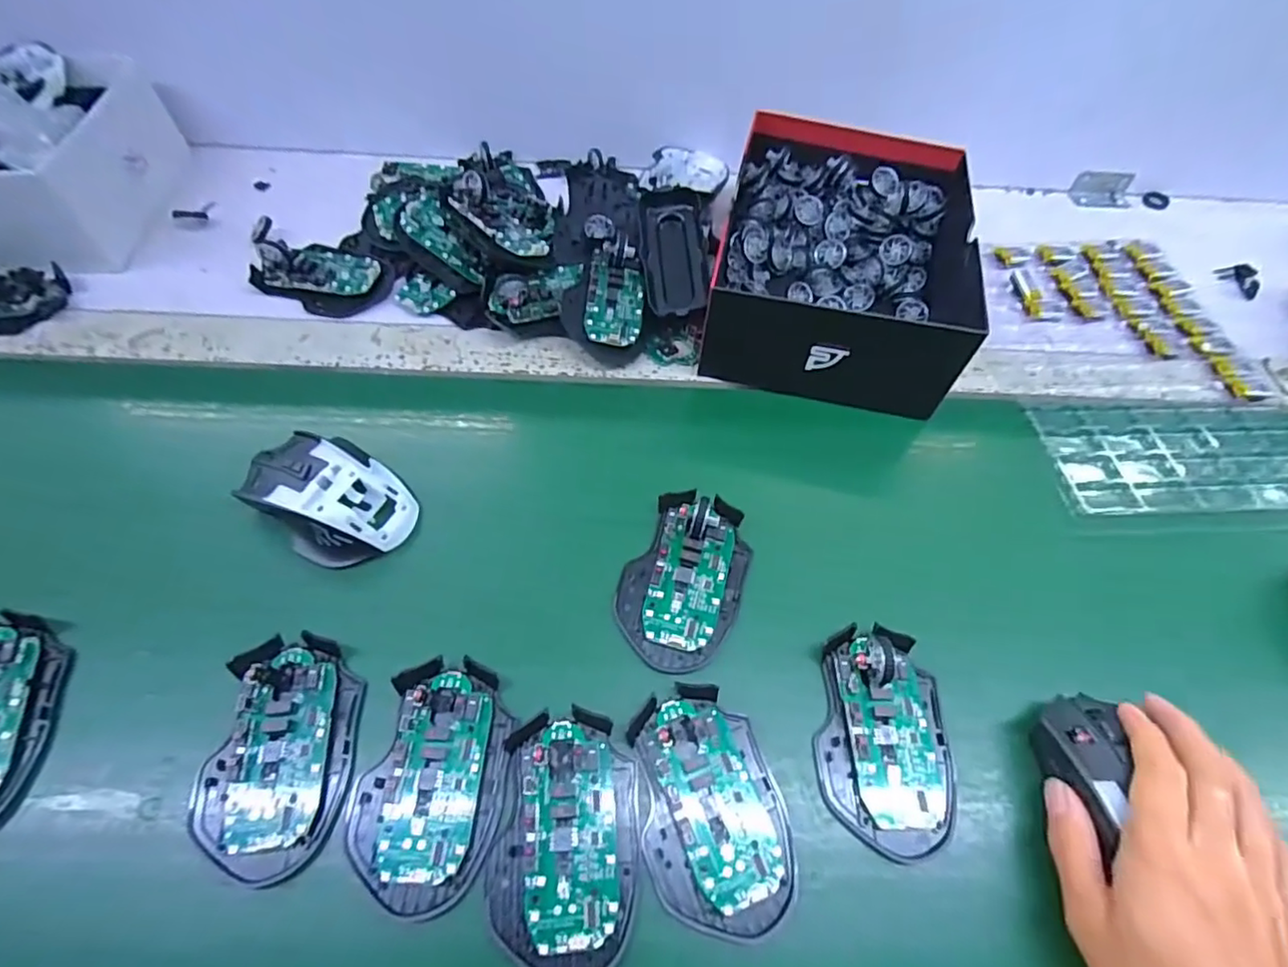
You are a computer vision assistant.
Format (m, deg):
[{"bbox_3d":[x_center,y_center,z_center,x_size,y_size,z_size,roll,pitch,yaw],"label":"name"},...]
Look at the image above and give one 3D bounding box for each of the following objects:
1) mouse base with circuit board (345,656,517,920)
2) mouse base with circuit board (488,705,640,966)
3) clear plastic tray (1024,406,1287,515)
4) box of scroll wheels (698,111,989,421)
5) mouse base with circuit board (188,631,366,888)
[{"bbox_3d":[-0.109,0.152,0.307,0.072,0.013,0.112,9,58,0],"label":"mouse base with circuit board"},{"bbox_3d":[-0.039,0.176,0.296,0.069,0.013,0.114,5,58,-3],"label":"mouse base with circuit board"},{"bbox_3d":[0.408,-0.021,0.445,0.219,0.013,0.096,-1,58,-4],"label":"clear plastic tray"},{"bbox_3d":[0.161,-0.190,0.495,0.186,0.079,0.250,13,58,3],"label":"box of scroll wheels"},{"bbox_3d":[-0.190,0.138,0.309,0.071,0.015,0.113,5,58,-2],"label":"mouse base with circuit board"}]

